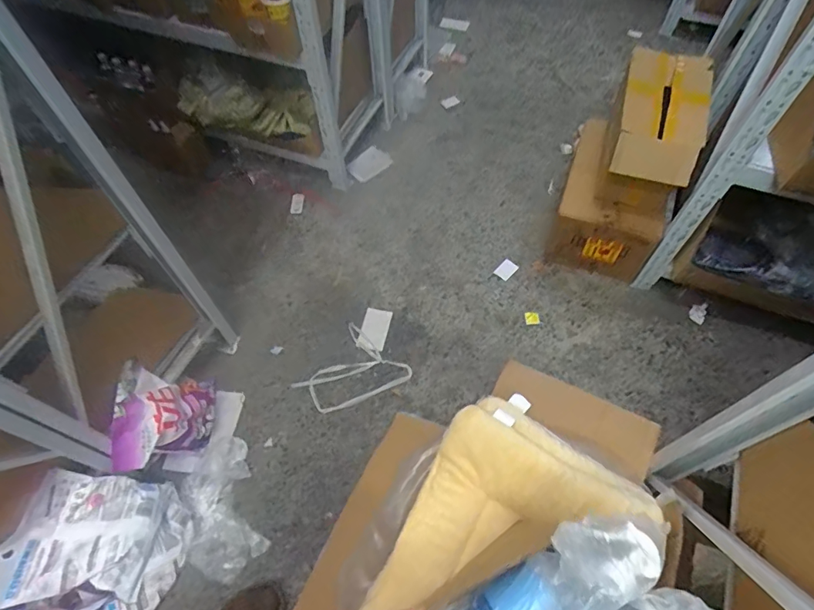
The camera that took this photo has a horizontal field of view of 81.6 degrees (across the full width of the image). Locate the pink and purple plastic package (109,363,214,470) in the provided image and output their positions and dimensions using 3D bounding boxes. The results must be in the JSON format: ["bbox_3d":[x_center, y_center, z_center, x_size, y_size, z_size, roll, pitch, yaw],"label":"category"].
[{"bbox_3d":[-0.559,0.265,1.107,0.130,0.230,0.261,-1,57,4],"label":"pink and purple plastic package"}]

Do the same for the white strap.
[{"bbox_3d":[-0.146,0.196,1.269,0.226,0.013,0.242,35,65,21],"label":"white strap"}]

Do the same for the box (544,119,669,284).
[{"bbox_3d":[0.589,-0.306,1.424,0.281,0.247,0.383,11,58,12],"label":"box"}]

